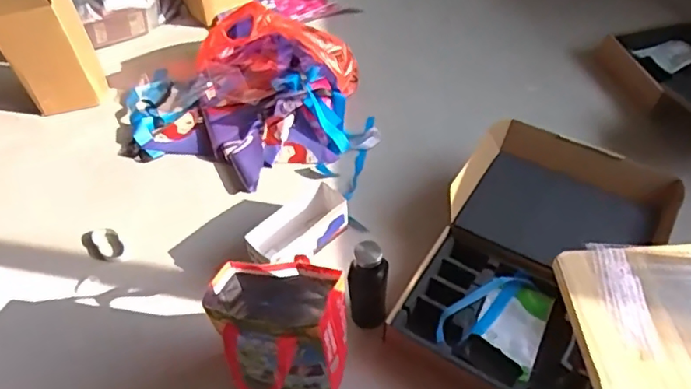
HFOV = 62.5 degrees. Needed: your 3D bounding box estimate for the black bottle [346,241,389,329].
[{"bbox_3d":[0.040,0.168,1.040,0.071,0.207,0.083,0,51,2],"label":"black bottle"}]

